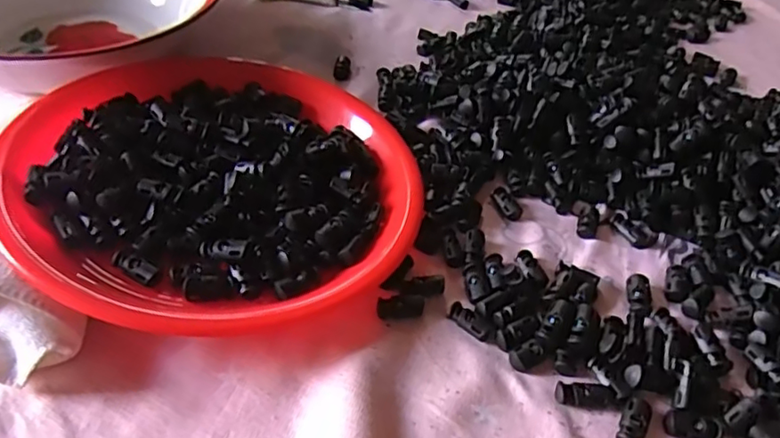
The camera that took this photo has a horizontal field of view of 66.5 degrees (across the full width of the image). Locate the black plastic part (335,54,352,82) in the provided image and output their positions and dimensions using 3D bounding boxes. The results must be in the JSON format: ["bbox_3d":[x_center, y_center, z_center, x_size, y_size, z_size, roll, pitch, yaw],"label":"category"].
[{"bbox_3d":[-0.043,-0.137,0.543,0.015,0.006,0.035,5,44,-4],"label":"black plastic part"}]

